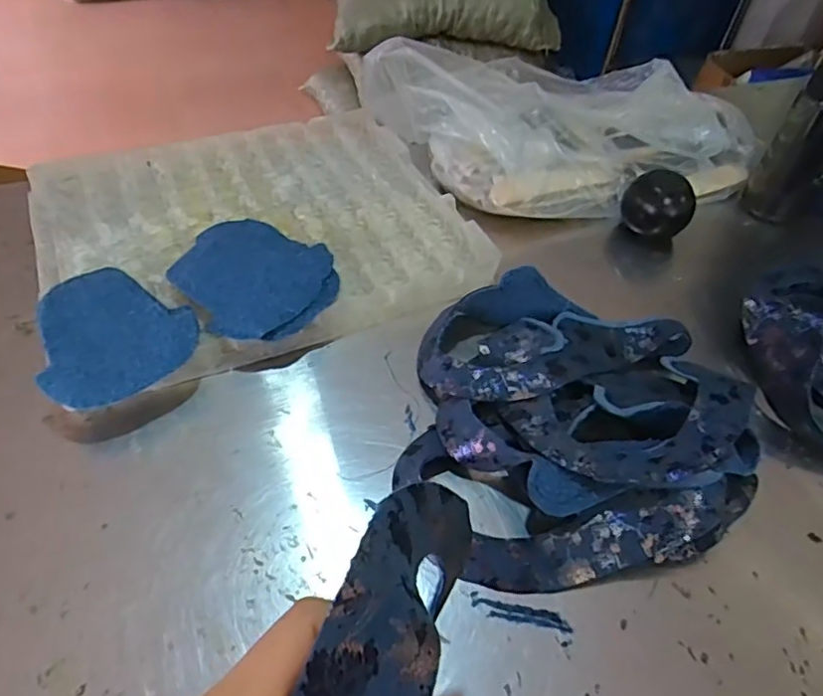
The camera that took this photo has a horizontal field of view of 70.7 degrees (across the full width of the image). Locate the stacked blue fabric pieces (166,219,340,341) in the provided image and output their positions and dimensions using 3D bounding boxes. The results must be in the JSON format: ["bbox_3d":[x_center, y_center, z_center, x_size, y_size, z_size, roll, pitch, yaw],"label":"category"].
[{"bbox_3d":[-0.158,-0.073,0.573,0.161,0.012,0.150,21,47,15],"label":"stacked blue fabric pieces"}]

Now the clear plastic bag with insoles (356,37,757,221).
[{"bbox_3d":[0.216,-0.313,0.773,0.461,0.098,0.321,-21,52,-22],"label":"clear plastic bag with insoles"}]

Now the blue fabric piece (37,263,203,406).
[{"bbox_3d":[-0.261,-0.021,0.520,0.122,0.014,0.162,-15,48,-17],"label":"blue fabric piece"}]

